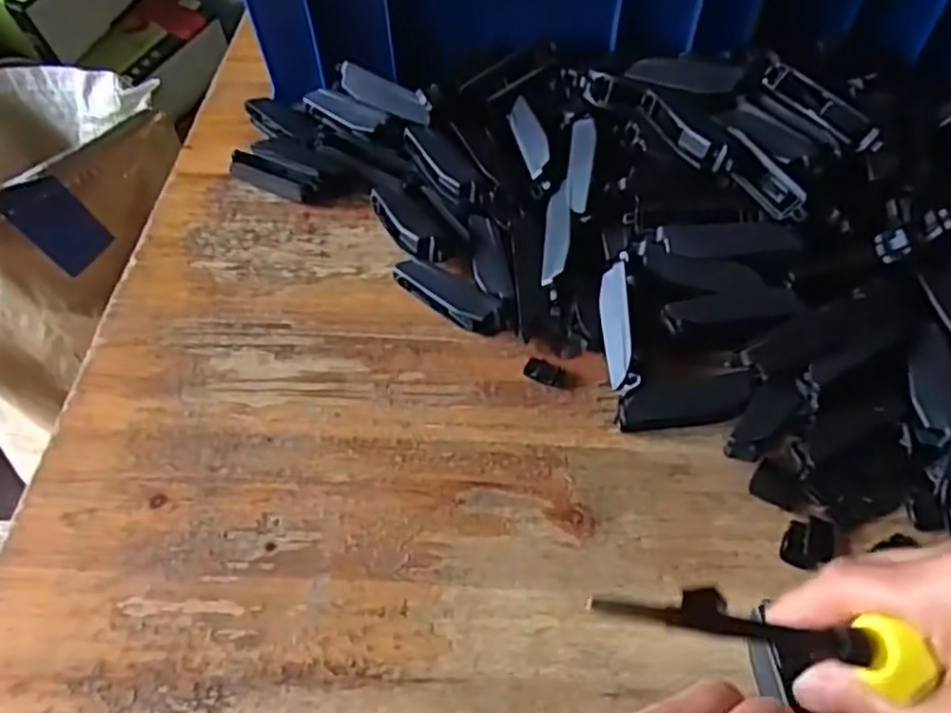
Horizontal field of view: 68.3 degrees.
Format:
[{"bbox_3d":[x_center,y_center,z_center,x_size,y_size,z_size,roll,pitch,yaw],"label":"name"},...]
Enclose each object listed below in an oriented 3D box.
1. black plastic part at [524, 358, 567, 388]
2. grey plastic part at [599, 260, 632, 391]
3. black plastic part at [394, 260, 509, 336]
[{"bbox_3d":[0.037,0.008,0.366,0.022,0.004,0.012,22,58,17],"label":"black plastic part"},{"bbox_3d":[0.072,-0.017,0.359,0.013,0.012,0.064,-1,73,3],"label":"grey plastic part"},{"bbox_3d":[-0.014,-0.034,0.390,0.071,0.016,0.019,30,60,21],"label":"black plastic part"}]

